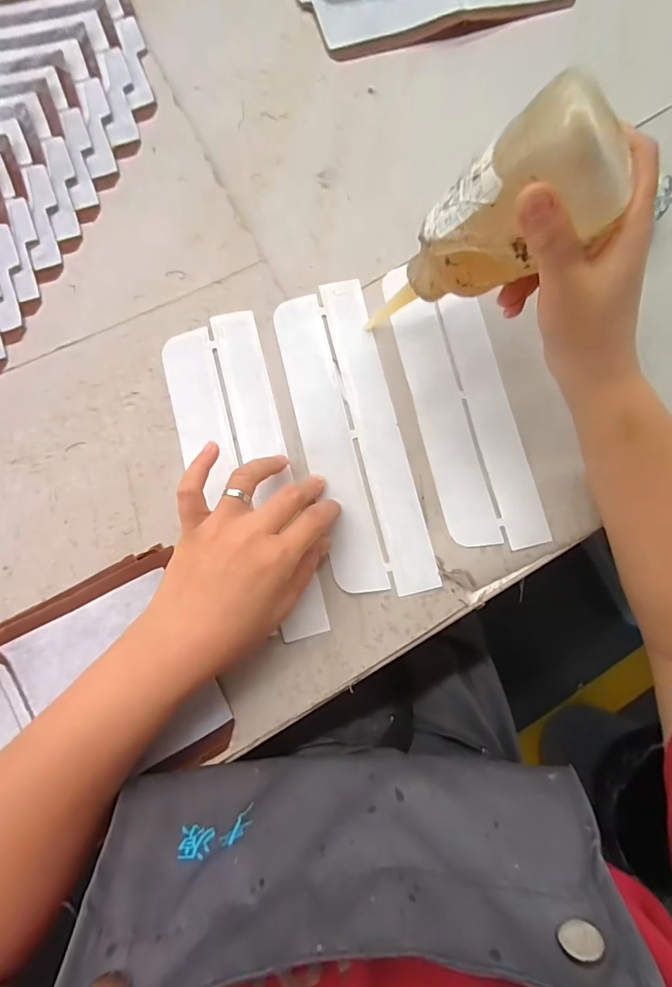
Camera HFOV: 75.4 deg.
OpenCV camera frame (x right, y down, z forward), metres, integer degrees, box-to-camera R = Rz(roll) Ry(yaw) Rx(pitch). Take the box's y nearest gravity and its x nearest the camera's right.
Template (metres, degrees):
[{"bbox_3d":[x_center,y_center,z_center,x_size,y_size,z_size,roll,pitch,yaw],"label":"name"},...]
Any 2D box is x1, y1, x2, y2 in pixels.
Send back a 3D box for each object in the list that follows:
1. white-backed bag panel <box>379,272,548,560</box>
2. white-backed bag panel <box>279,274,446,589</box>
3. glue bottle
[{"bbox_3d":[0.092,-0.064,0.315,0.069,0.004,0.209,-13,82,-4],"label":"white-backed bag panel"},{"bbox_3d":[0.012,-0.040,0.306,0.068,0.005,0.221,-13,82,-4],"label":"white-backed bag panel"},{"bbox_3d":[0.078,-0.137,0.241,0.049,0.141,0.053,-15,83,-41],"label":"glue bottle"}]

